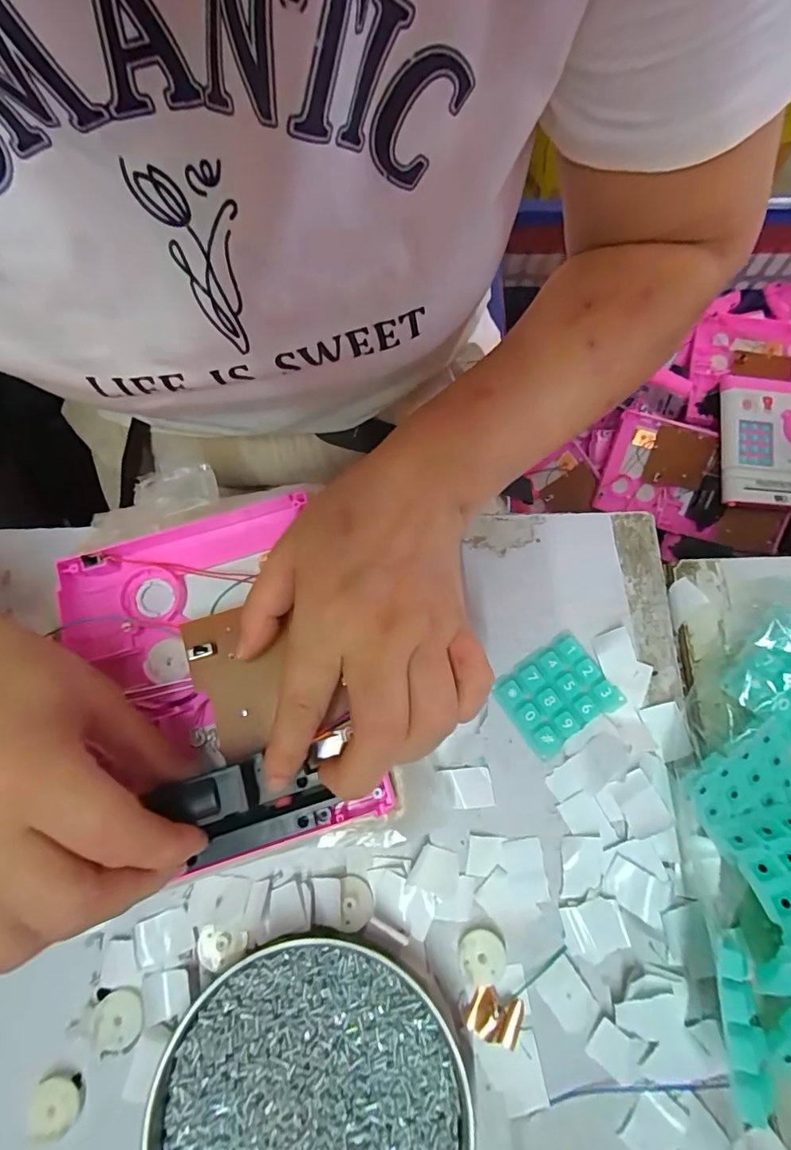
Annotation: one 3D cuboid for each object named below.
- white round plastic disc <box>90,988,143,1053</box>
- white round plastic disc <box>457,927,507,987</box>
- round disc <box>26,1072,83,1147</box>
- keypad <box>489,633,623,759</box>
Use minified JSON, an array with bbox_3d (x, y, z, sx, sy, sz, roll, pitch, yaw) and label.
[{"bbox_3d":[-0.133,0.212,0.235,0.024,0.004,0.023,0,75,0],"label":"white round plastic disc"},{"bbox_3d":[0.042,0.187,0.241,0.022,0.005,0.022,0,75,0],"label":"white round plastic disc"},{"bbox_3d":[-0.157,0.245,0.227,0.022,0.006,0.023,0,75,0],"label":"round disc"},{"bbox_3d":[0.089,0.066,0.274,0.058,0.010,0.048,-35,77,-9],"label":"keypad"}]

